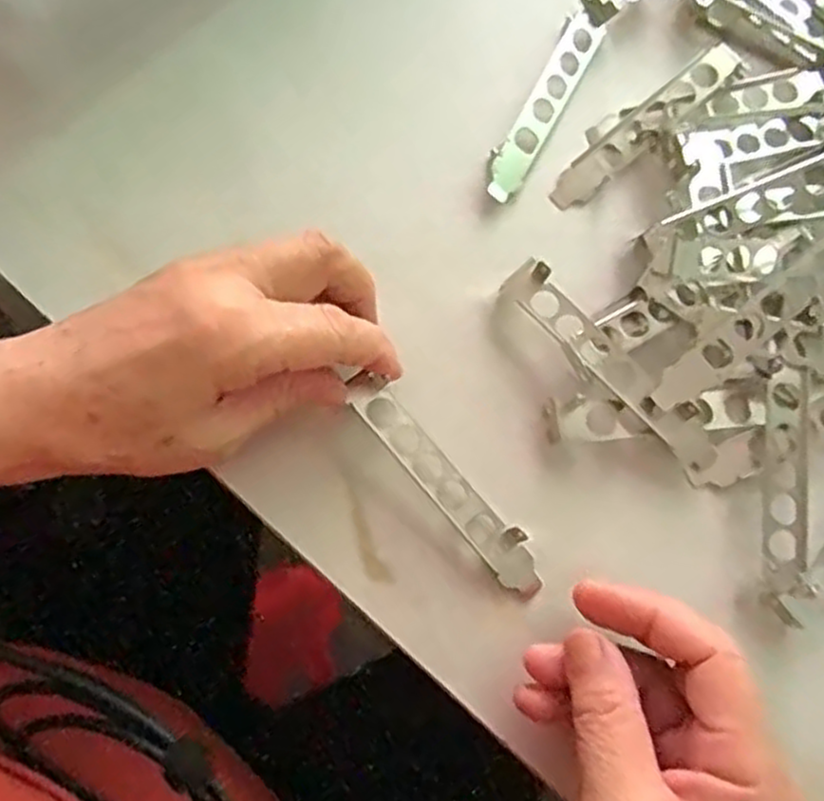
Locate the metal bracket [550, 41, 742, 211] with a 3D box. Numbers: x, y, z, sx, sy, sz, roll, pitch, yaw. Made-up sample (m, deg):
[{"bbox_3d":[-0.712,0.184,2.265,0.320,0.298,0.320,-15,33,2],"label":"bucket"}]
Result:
[{"bbox_3d":[0.116,-0.136,0.374,0.119,0.010,0.020,-41,81,-11],"label":"metal bracket"}]

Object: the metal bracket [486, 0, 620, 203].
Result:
[{"bbox_3d":[0.068,-0.151,0.377,0.020,0.012,0.121,28,77,4],"label":"metal bracket"}]

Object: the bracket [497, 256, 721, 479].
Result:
[{"bbox_3d":[0.089,-0.015,0.339,0.022,0.016,0.121,-41,81,-11],"label":"bracket"}]

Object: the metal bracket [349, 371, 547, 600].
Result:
[{"bbox_3d":[0.015,0.036,0.327,0.019,0.011,0.118,-40,87,-10],"label":"metal bracket"}]

